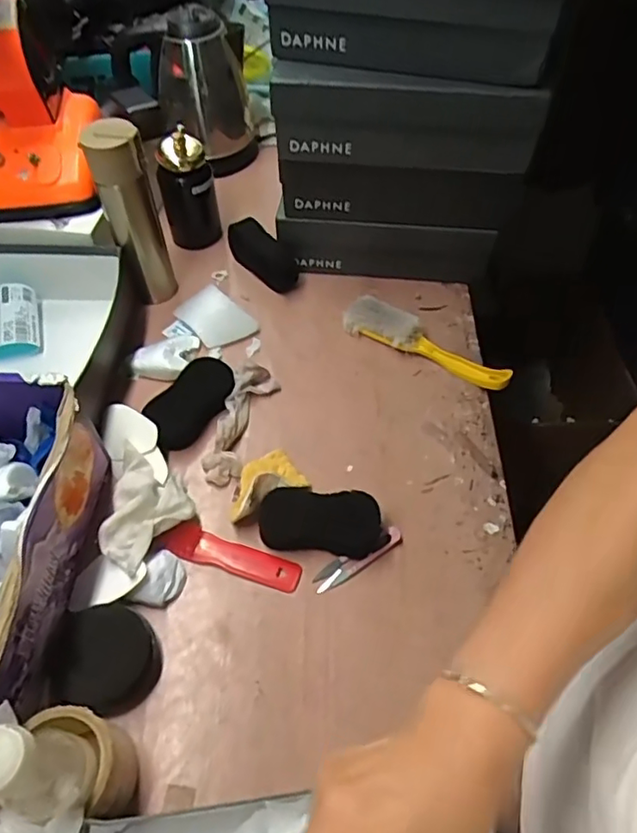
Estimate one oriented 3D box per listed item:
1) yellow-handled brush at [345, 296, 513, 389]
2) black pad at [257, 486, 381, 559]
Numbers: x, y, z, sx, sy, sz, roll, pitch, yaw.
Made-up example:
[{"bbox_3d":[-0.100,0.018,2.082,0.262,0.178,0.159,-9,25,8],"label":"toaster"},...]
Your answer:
[{"bbox_3d":[0.141,-0.097,0.784,0.231,0.037,0.050,26,60,18],"label":"yellow-handled brush"},{"bbox_3d":[0.001,0.109,0.638,0.126,0.029,0.062,6,55,5],"label":"black pad"}]

